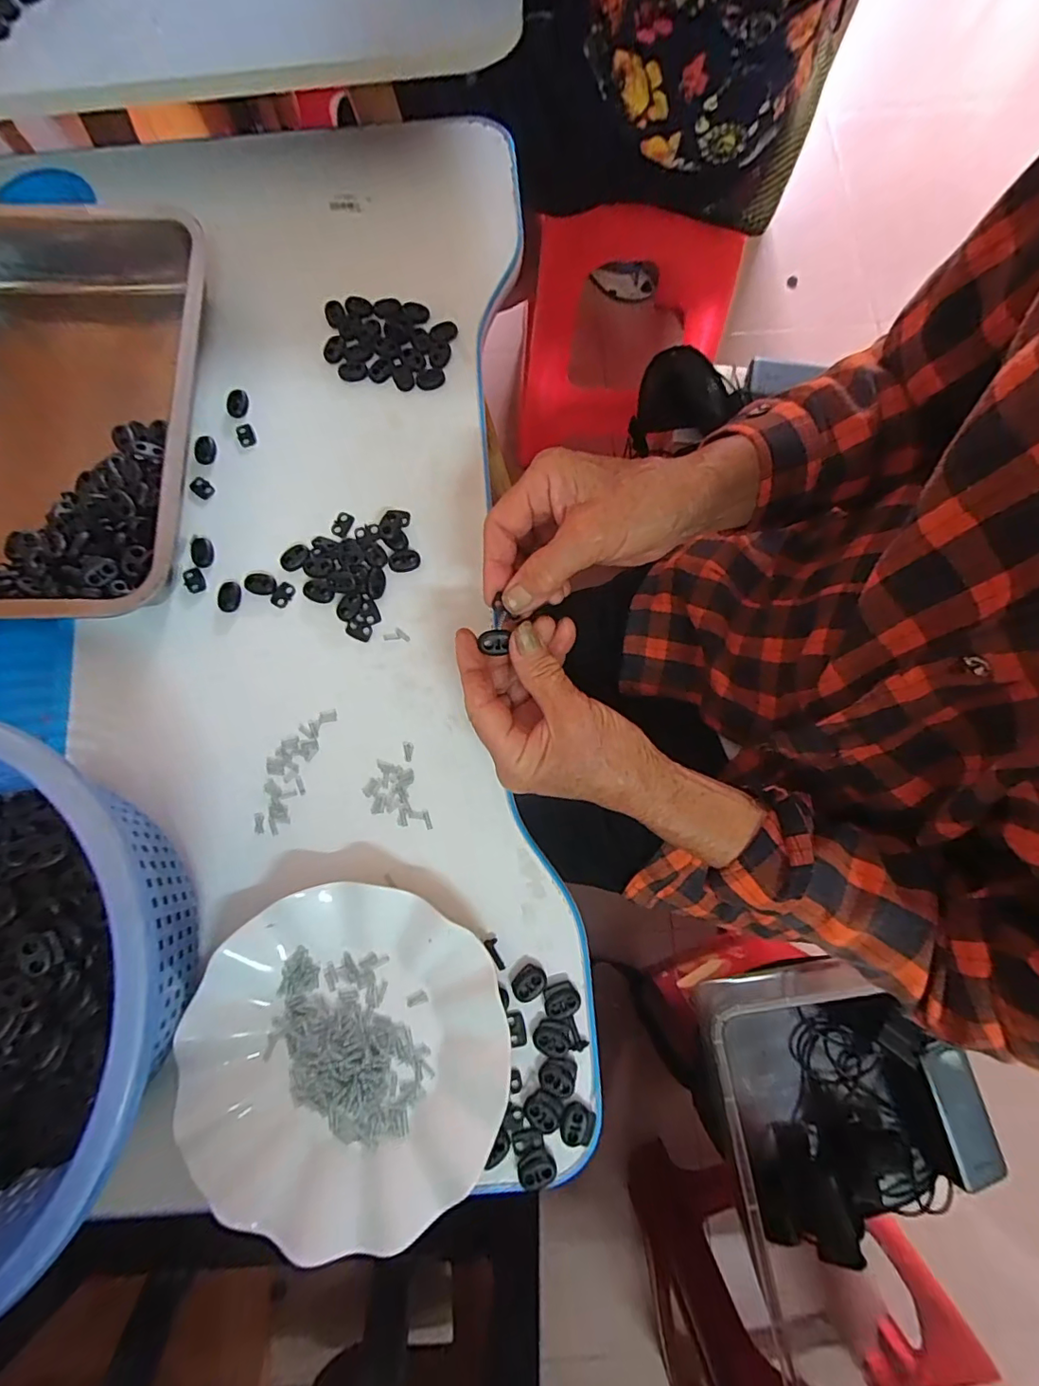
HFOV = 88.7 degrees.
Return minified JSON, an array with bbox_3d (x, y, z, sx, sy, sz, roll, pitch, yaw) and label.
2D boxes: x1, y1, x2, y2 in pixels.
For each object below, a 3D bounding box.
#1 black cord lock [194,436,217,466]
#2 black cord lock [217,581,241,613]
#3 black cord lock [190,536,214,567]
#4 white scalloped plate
[{"bbox_3d":[-0.232,-0.179,0.392,0.014,0.005,0.022,-5,82,-3],"label":"black cord lock"},{"bbox_3d":[-0.203,-0.068,0.370,0.015,0.004,0.022,7,81,-1],"label":"black cord lock"},{"bbox_3d":[-0.226,-0.101,0.376,0.015,0.004,0.025,-16,82,-4],"label":"black cord lock"},{"bbox_3d":[-0.099,0.206,0.304,0.177,0.023,0.176,0,81,-2],"label":"white scalloped plate"}]

